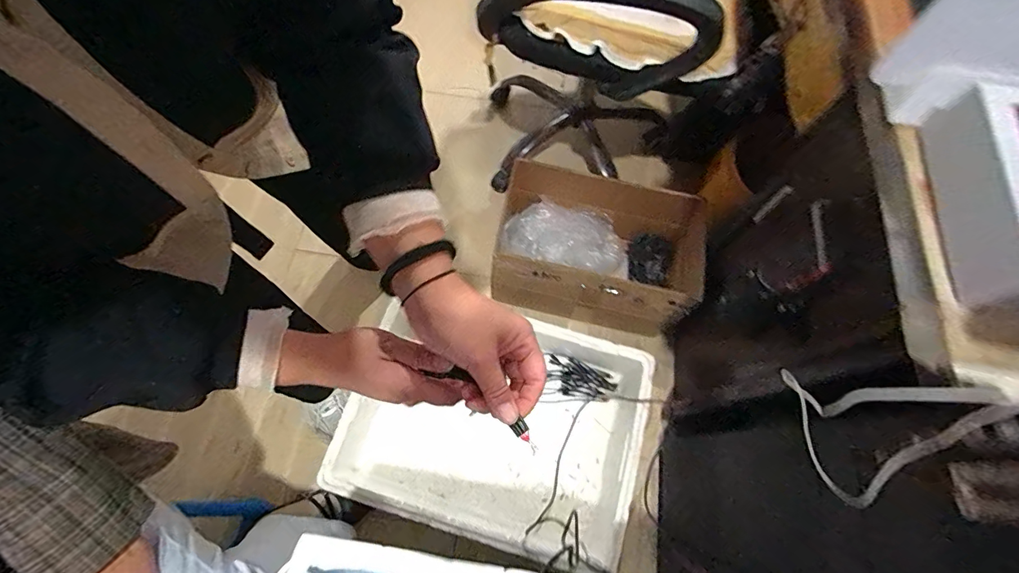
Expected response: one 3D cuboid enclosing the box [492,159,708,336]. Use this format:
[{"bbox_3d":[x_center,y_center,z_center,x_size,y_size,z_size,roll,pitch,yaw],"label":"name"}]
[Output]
[{"bbox_3d":[0.207,-0.107,1.077,0.478,0.249,0.337,19,70,5],"label":"box"}]

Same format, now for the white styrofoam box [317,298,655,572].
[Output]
[{"bbox_3d":[-0.027,0.288,0.953,0.606,0.156,0.434,11,69,2],"label":"white styrofoam box"}]

